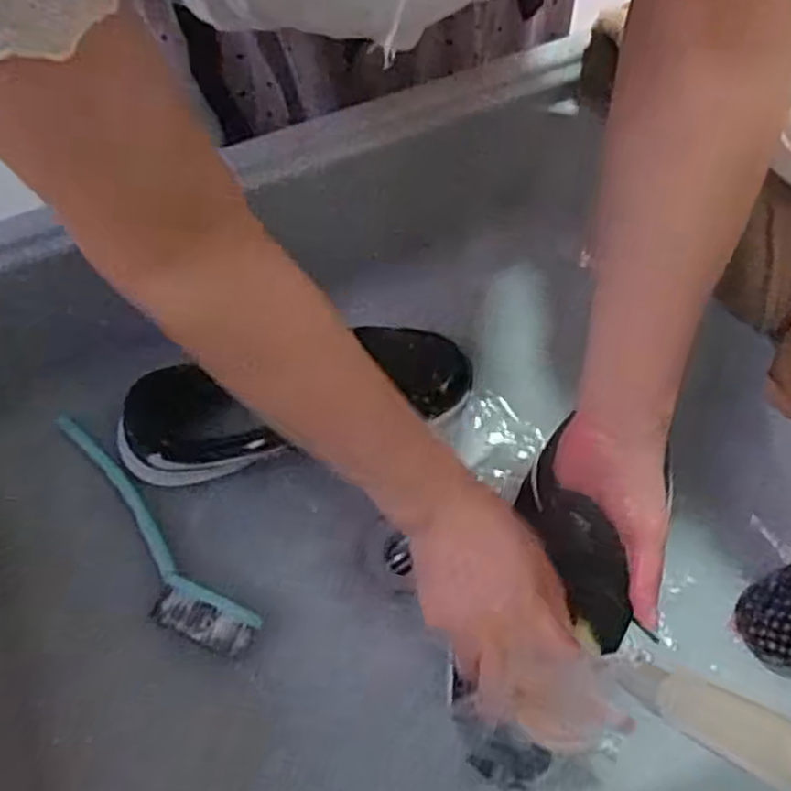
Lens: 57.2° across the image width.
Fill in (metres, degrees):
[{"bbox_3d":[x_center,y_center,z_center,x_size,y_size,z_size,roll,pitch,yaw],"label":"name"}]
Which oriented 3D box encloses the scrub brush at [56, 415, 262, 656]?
[{"bbox_3d":[-0.188,0.107,0.536,0.220,0.038,0.050,41,71,20],"label":"scrub brush"}]

